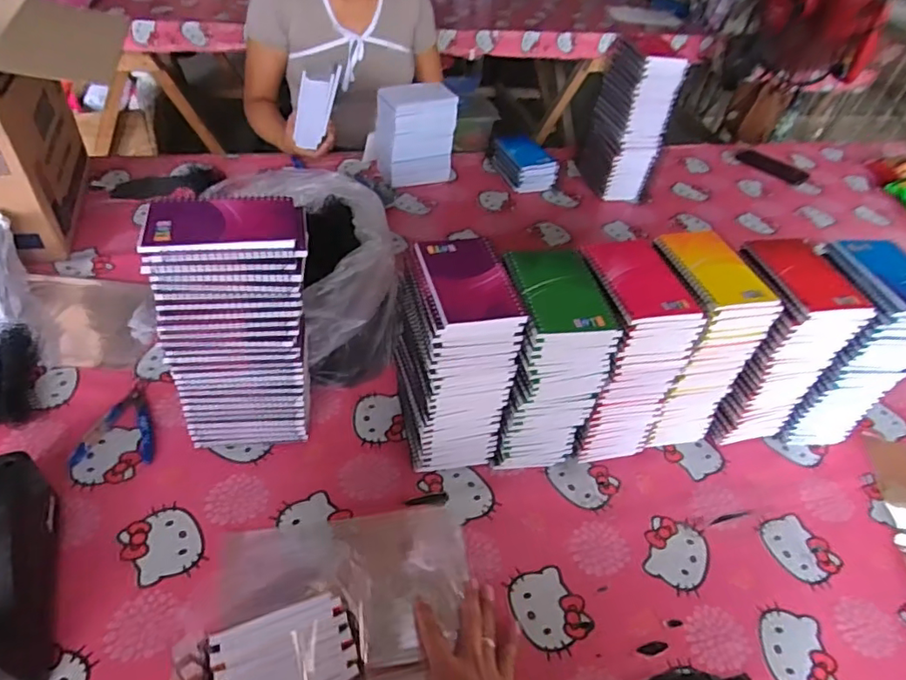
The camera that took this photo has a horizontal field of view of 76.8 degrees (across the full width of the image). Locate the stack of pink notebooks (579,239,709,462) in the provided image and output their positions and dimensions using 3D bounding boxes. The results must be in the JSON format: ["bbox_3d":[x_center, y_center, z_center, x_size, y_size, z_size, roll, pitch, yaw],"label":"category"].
[{"bbox_3d":[0.190,0.021,0.683,0.098,0.245,0.130,-7,44,-14],"label":"stack of pink notebooks"}]

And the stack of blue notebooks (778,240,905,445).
[{"bbox_3d":[0.493,0.016,0.725,0.107,0.256,0.128,3,43,-5],"label":"stack of blue notebooks"}]

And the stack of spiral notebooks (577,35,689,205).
[{"bbox_3d":[0.351,-0.437,1.163,0.099,0.287,0.155,-7,45,-14],"label":"stack of spiral notebooks"}]

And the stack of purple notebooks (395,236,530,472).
[{"bbox_3d":[0.001,0.031,0.642,0.098,0.254,0.133,-9,45,-16],"label":"stack of purple notebooks"}]

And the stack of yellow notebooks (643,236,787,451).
[{"bbox_3d":[0.277,0.008,0.710,0.100,0.249,0.131,-9,45,-16],"label":"stack of yellow notebooks"}]

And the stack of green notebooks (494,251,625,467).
[{"bbox_3d":[0.099,0.035,0.654,0.099,0.248,0.125,-5,44,-13],"label":"stack of green notebooks"}]

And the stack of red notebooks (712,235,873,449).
[{"bbox_3d":[0.391,0.011,0.719,0.111,0.249,0.125,1,43,-6],"label":"stack of red notebooks"}]

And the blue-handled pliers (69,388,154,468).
[{"bbox_3d":[-0.389,0.100,0.680,0.081,0.014,0.109,0,43,-7],"label":"blue-handled pliers"}]

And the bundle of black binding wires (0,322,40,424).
[{"bbox_3d":[-0.553,0.043,0.696,0.093,0.039,0.148,-20,49,-26],"label":"bundle of black binding wires"}]

